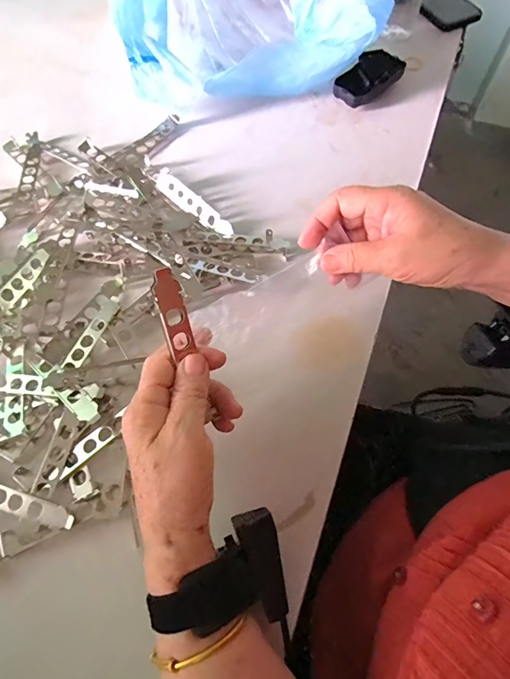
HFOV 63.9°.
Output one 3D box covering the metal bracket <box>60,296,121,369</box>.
[{"bbox_3d":[-0.158,-0.006,0.404,0.015,0.008,0.085,23,67,10],"label":"metal bracket"}]

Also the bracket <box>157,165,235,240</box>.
[{"bbox_3d":[-0.073,-0.158,0.481,0.122,0.008,0.024,43,108,10],"label":"bracket"}]

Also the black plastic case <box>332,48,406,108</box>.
[{"bbox_3d":[0.162,-0.371,0.579,0.108,0.036,0.050,-36,70,-16],"label":"black plastic case"}]

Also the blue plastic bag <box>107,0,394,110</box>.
[{"bbox_3d":[-0.016,-0.458,0.531,0.317,0.182,0.267,-5,65,-3],"label":"blue plastic bag"}]

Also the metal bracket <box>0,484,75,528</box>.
[{"bbox_3d":[-0.193,0.138,0.340,0.093,0.009,0.018,16,66,7],"label":"metal bracket"}]

